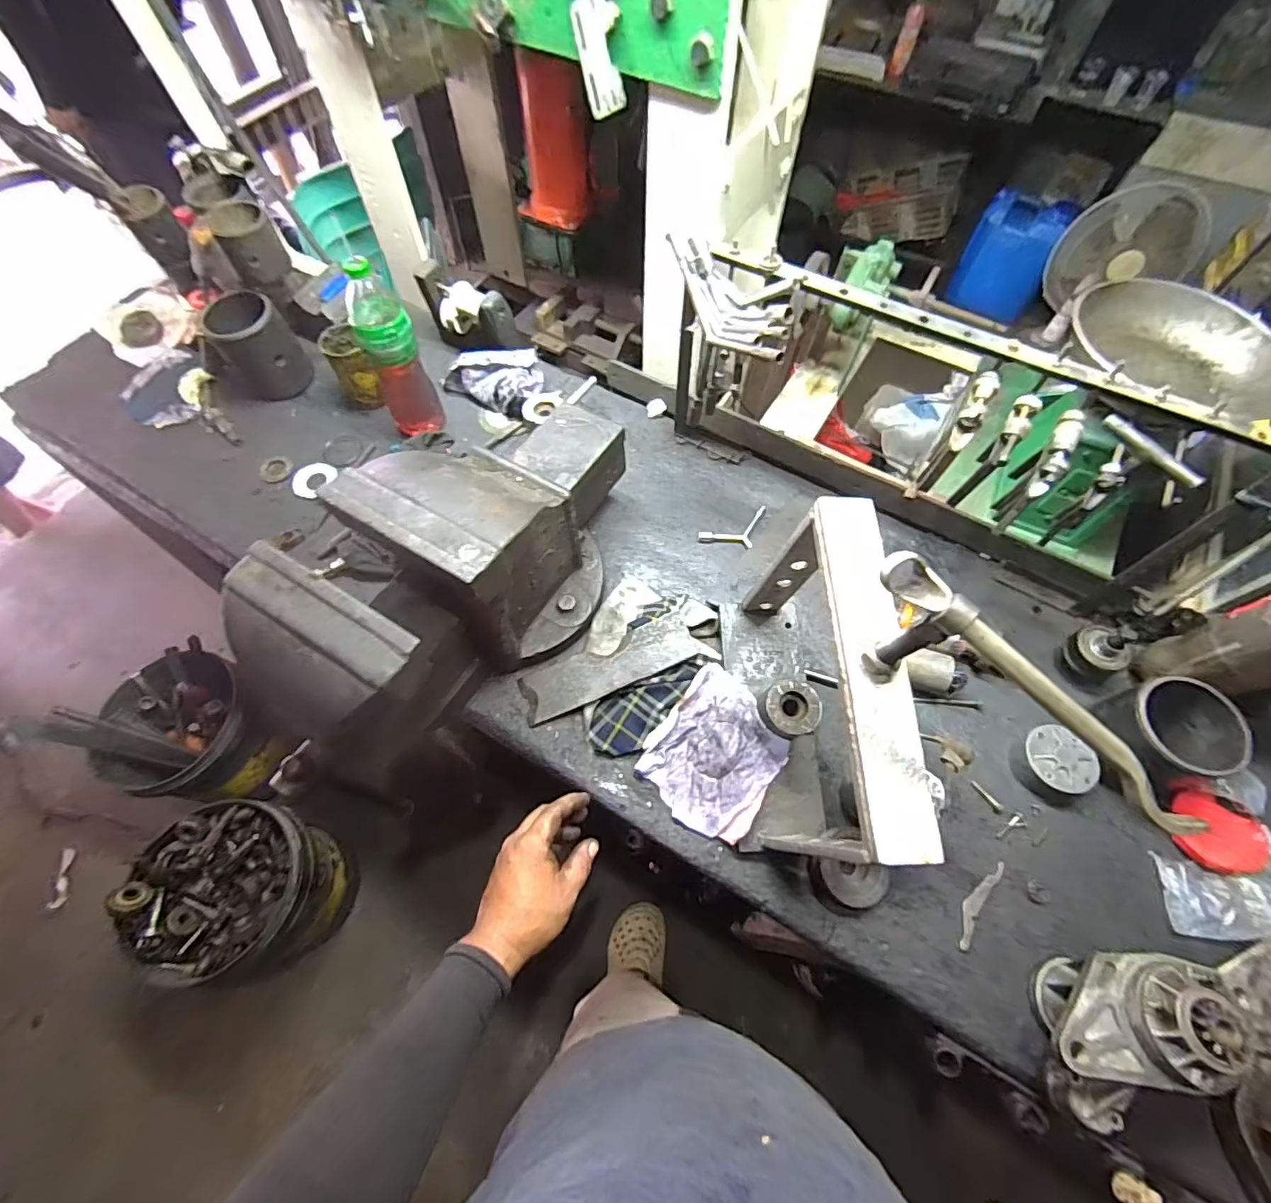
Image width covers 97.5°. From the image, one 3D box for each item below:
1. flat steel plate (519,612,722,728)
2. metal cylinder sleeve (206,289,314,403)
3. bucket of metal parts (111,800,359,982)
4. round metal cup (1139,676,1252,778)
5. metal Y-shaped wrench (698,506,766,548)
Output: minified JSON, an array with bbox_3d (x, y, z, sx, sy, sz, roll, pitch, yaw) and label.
[{"bbox_3d":[-0.026,0.082,0.723,0.240,0.015,0.073,-21,63,-1],"label":"flat steel plate"},{"bbox_3d":[-0.624,-0.421,0.933,0.115,0.136,0.103,-35,68,-17],"label":"metal cylinder sleeve"},{"bbox_3d":[-0.785,0.609,1.184,0.284,0.399,0.295,0,63,0],"label":"bucket of metal parts"},{"bbox_3d":[0.597,0.150,0.633,0.098,0.093,0.102,0,63,0],"label":"round metal cup"},{"bbox_3d":[0.161,-0.104,0.847,0.123,0.012,0.056,-26,66,-13],"label":"metal Y-shaped wrench"}]

